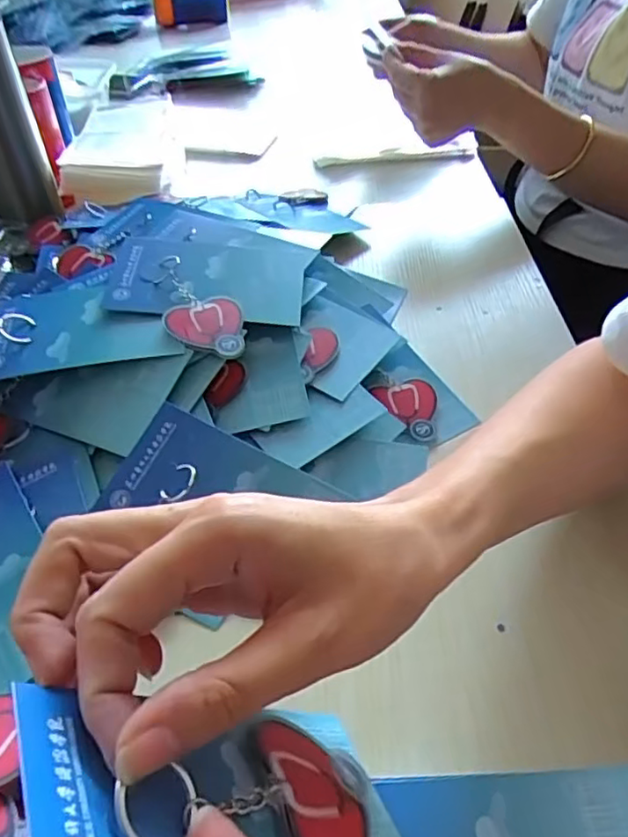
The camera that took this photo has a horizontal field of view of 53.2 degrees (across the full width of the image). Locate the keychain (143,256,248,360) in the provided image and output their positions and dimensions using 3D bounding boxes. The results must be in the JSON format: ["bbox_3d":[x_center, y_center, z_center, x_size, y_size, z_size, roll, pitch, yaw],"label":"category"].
[{"bbox_3d":[-0.082,-0.080,0.434,0.051,0.008,0.106,-19,47,-16],"label":"keychain"}]

